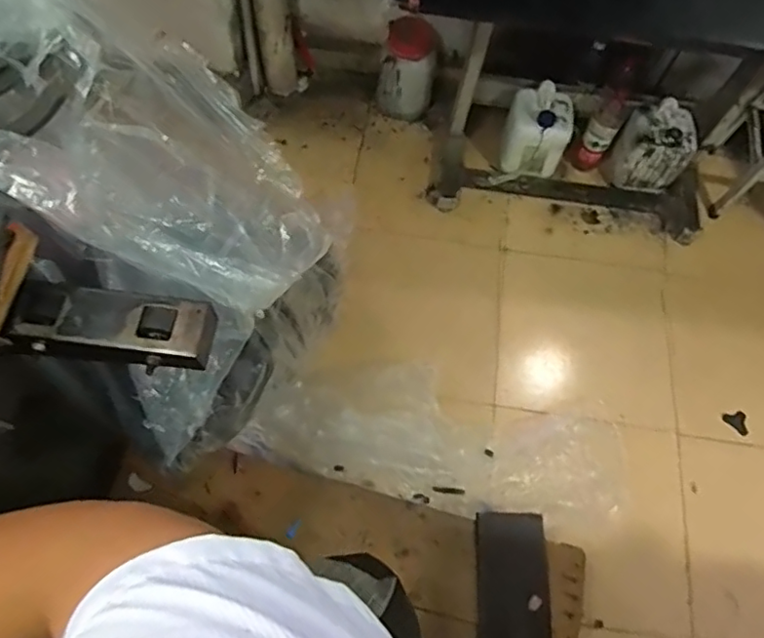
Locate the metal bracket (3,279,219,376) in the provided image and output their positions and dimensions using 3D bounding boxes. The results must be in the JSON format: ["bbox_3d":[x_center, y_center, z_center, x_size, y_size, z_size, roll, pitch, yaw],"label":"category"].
[{"bbox_3d":[-0.277,0.007,0.607,0.193,0.047,0.073,5,68,1],"label":"metal bracket"}]

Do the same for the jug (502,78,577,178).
[{"bbox_3d":[0.485,-0.581,1.829,0.200,0.218,0.199,16,68,5],"label":"jug"}]

